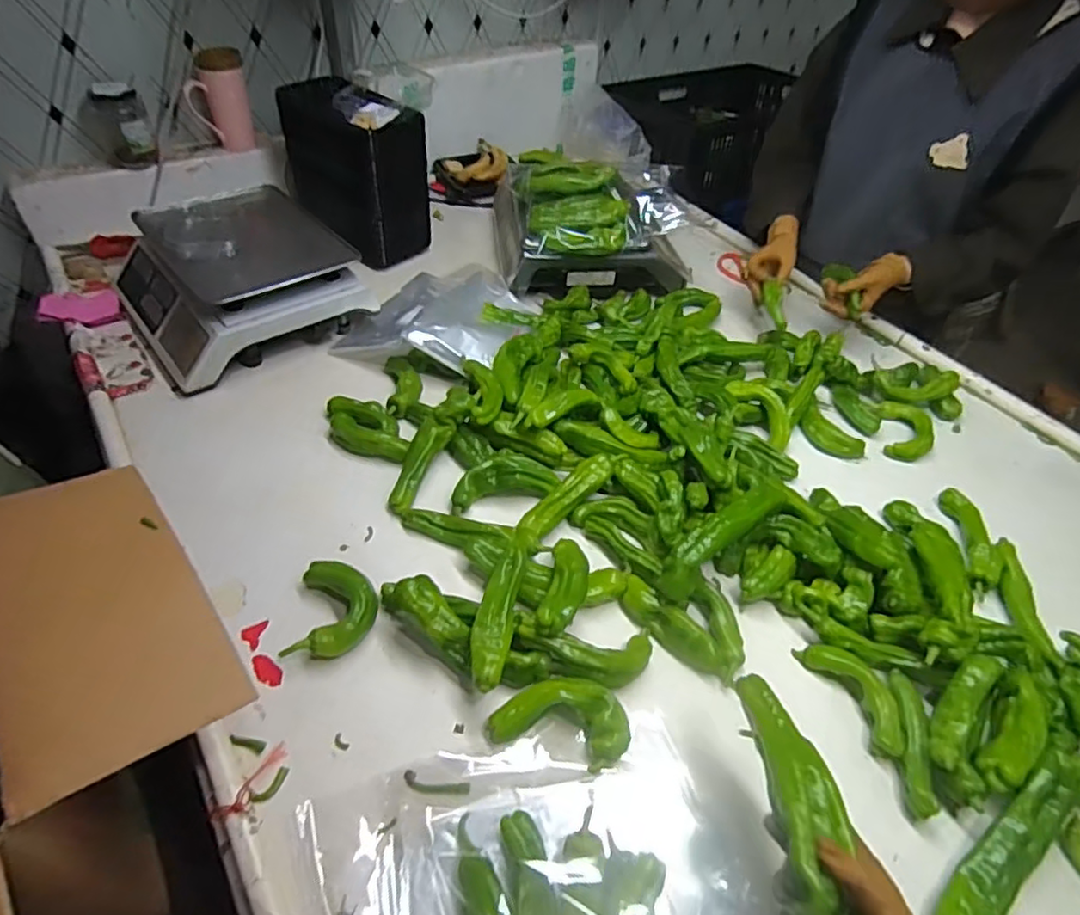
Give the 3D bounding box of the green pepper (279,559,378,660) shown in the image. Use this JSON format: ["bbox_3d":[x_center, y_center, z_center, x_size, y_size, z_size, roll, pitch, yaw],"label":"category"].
[{"bbox_3d":[-0.214,0.158,0.656,0.086,0.040,0.105,2,46,-4],"label":"green pepper"}]

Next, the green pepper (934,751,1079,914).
[{"bbox_3d":[0.405,0.348,0.543,0.217,0.051,0.040,-28,55,-29],"label":"green pepper"}]

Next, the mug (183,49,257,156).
[{"bbox_3d":[-0.590,-0.655,1.151,0.108,0.151,0.068,-15,50,-20],"label":"mug"}]

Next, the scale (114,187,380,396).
[{"bbox_3d":[-0.477,-0.287,0.984,0.318,0.109,0.317,-29,56,-29],"label":"scale"}]

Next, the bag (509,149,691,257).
[{"bbox_3d":[0.096,-0.442,1.078,0.265,0.083,0.225,-4,47,-10],"label":"bag"}]

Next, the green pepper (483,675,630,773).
[{"bbox_3d":[0.020,0.249,0.596,0.129,0.046,0.065,11,46,4],"label":"green pepper"}]

